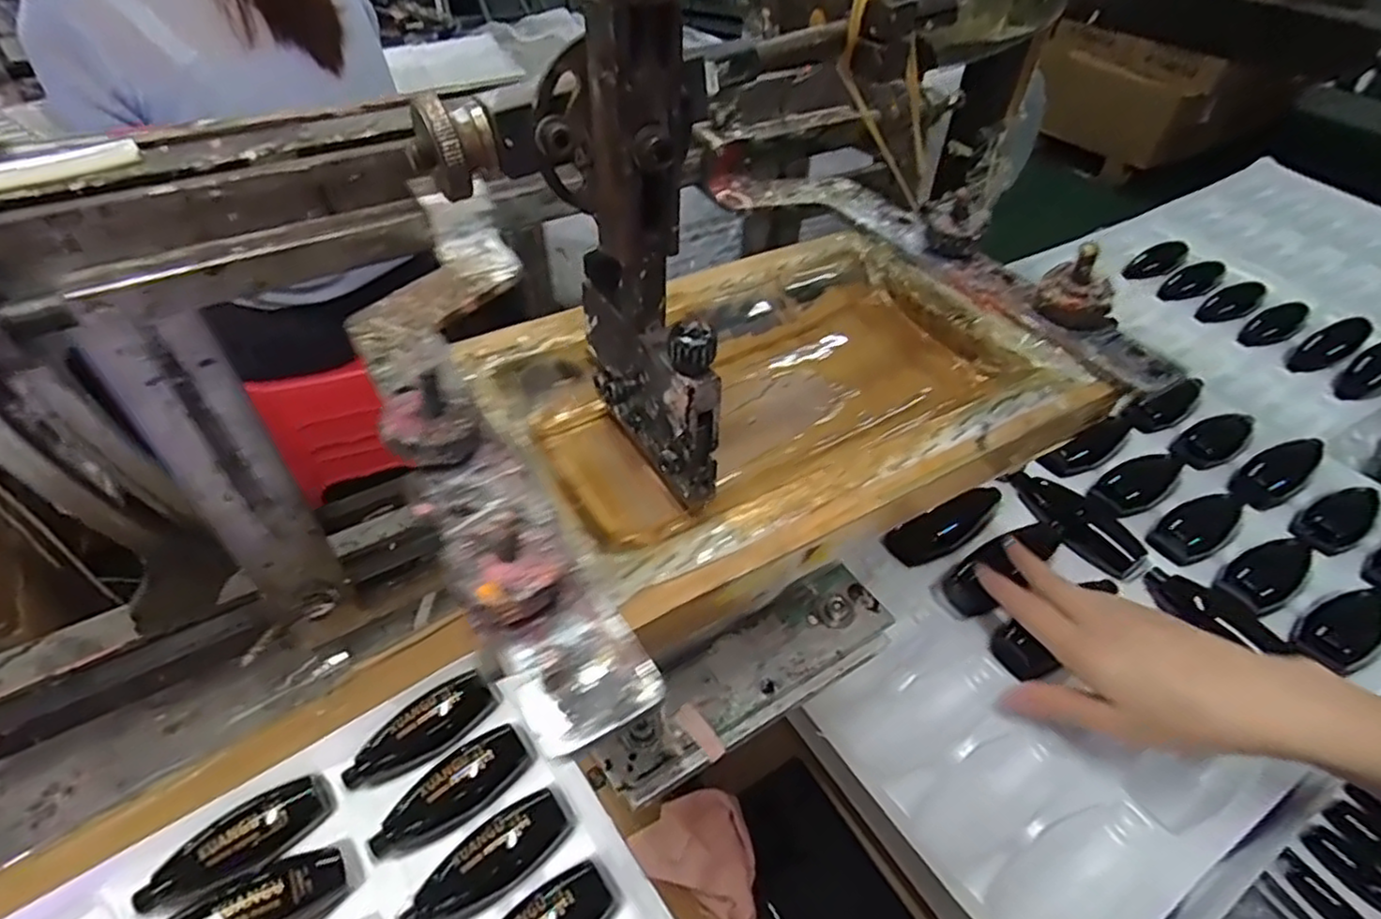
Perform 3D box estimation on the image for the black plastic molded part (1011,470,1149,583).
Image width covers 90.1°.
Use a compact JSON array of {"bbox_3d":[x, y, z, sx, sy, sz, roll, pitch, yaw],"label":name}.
[{"bbox_3d":[0.276,0.043,0.495,0.027,0.022,0.101,-24,51,-25],"label":"black plastic molded part"}]

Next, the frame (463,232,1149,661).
[{"bbox_3d":[0.038,-0.028,0.299,0.224,0.031,0.168,-23,50,-24],"label":"frame"}]

